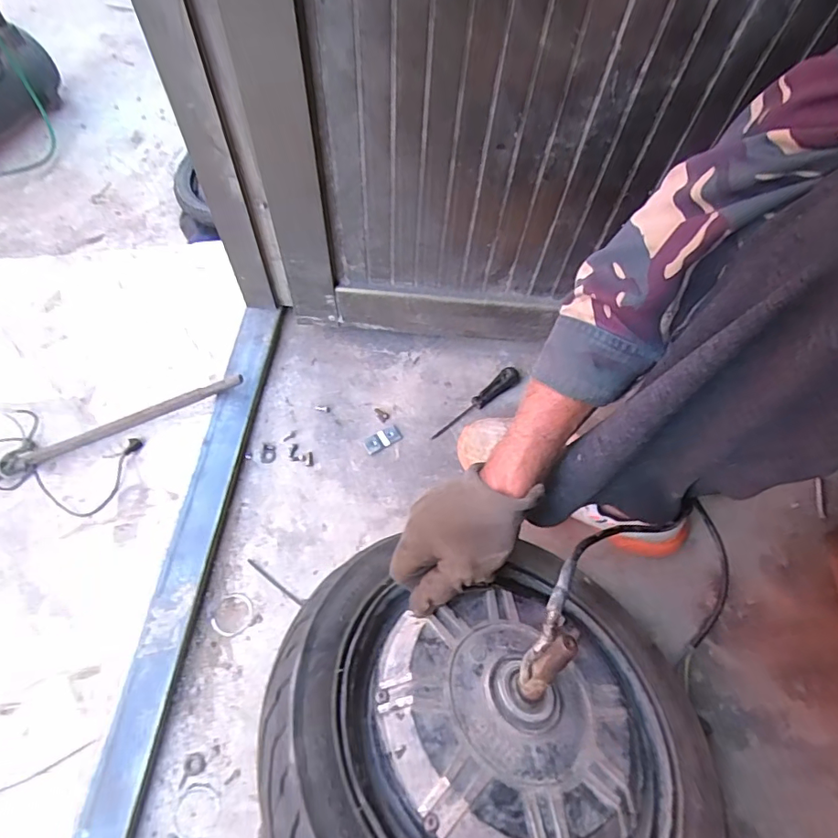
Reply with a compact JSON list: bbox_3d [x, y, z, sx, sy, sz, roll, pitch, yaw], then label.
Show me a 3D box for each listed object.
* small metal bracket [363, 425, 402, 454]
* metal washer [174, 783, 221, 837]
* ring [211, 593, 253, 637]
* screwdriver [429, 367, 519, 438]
[{"bbox_3d":[-0.048,0.026,0.663,0.049,0.010,0.024,-30,68,-17],"label":"small metal bracket"},{"bbox_3d":[-0.207,0.367,0.481,0.039,0.004,0.041,-6,63,-6],"label":"metal washer"},{"bbox_3d":[-0.202,0.214,0.560,0.037,0.004,0.044,25,64,10],"label":"ring"},{"bbox_3d":[0.076,-0.021,0.688,0.145,0.024,0.024,-36,70,-19],"label":"screwdriver"}]

